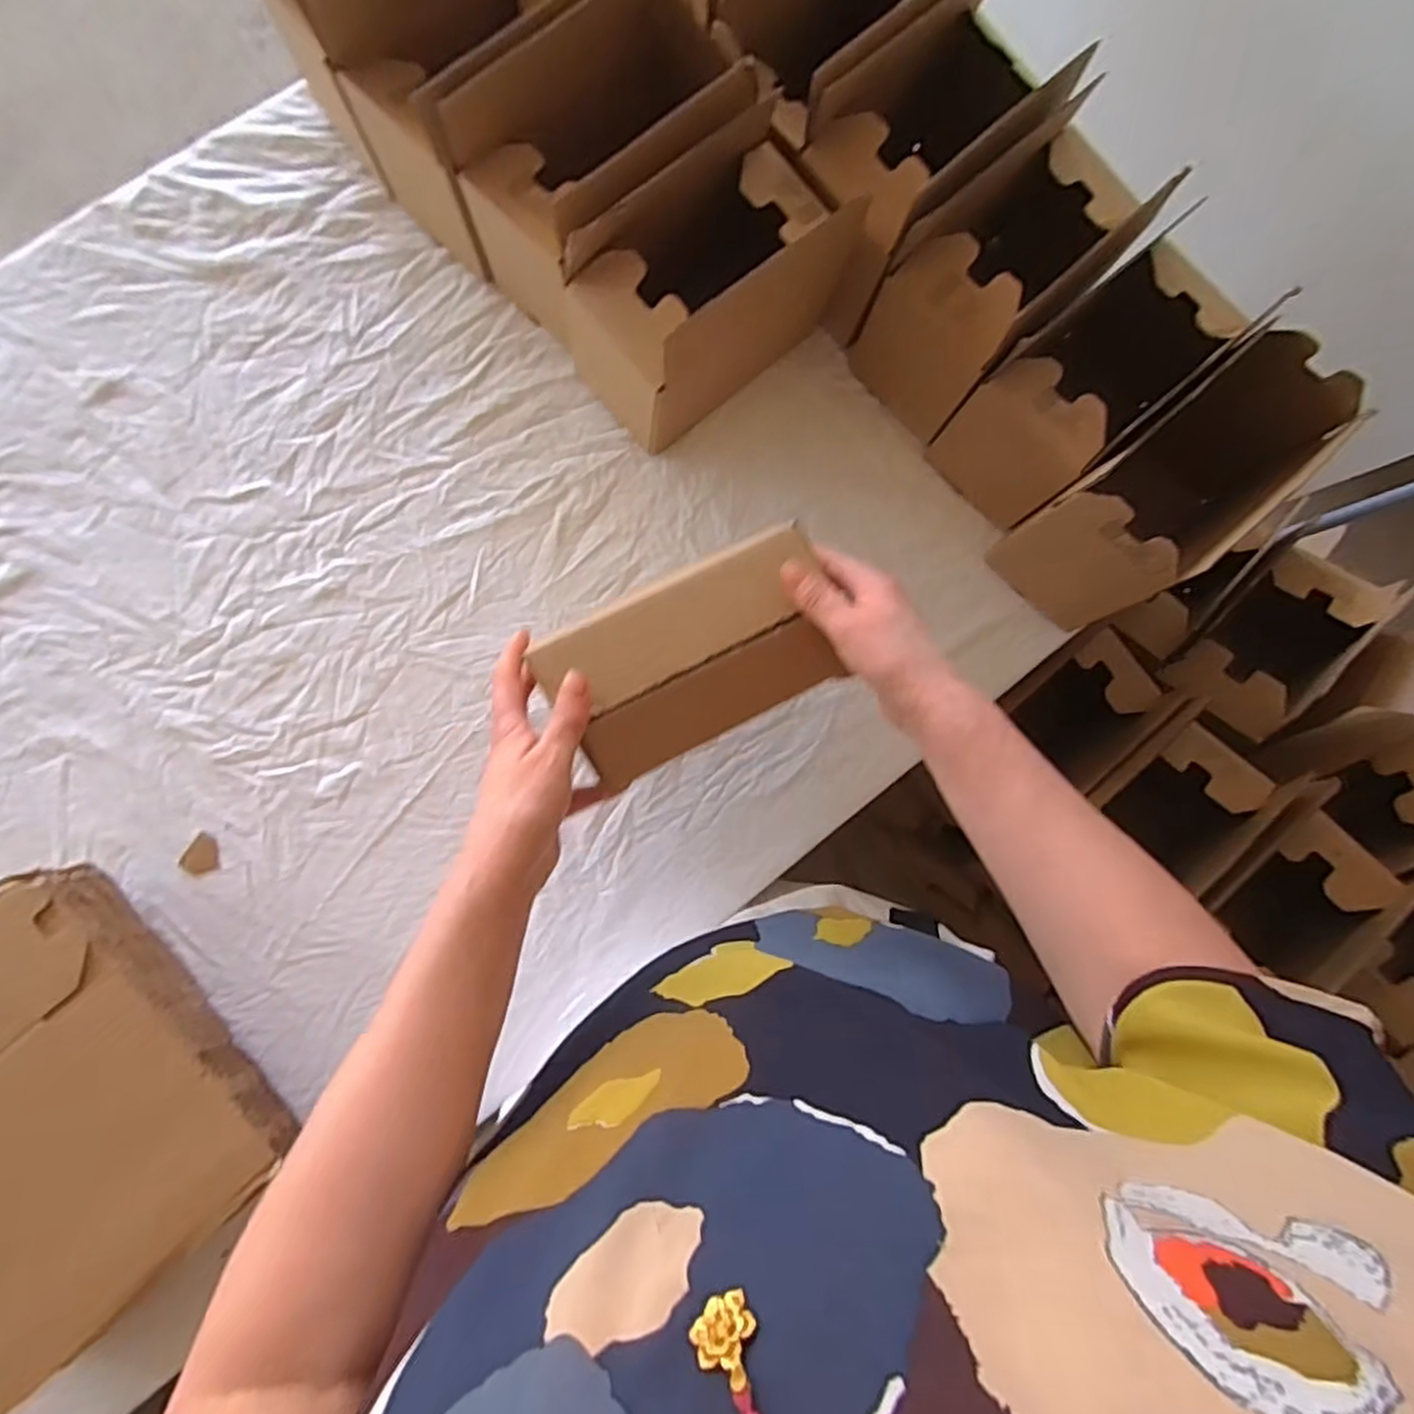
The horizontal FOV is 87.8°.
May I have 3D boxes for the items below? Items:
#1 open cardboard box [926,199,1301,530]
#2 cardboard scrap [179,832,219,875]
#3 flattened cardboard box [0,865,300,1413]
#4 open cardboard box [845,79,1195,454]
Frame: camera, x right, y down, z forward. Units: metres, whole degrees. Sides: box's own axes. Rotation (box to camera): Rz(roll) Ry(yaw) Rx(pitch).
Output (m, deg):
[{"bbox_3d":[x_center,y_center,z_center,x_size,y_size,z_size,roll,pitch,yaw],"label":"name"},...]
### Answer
[{"bbox_3d":[0.311,-0.266,0.615,0.186,0.175,0.107,-41,90,-6],"label":"open cardboard box"},{"bbox_3d":[-0.414,0.123,0.604,0.027,0.004,0.033,31,84,-2],"label":"cardboard scrap"},{"bbox_3d":[-0.482,0.296,0.543,0.235,0.098,0.281,-43,91,-6],"label":"flattened cardboard box"},{"bbox_3d":[0.242,-0.355,0.616,0.189,0.179,0.111,-43,91,-6],"label":"open cardboard box"}]

